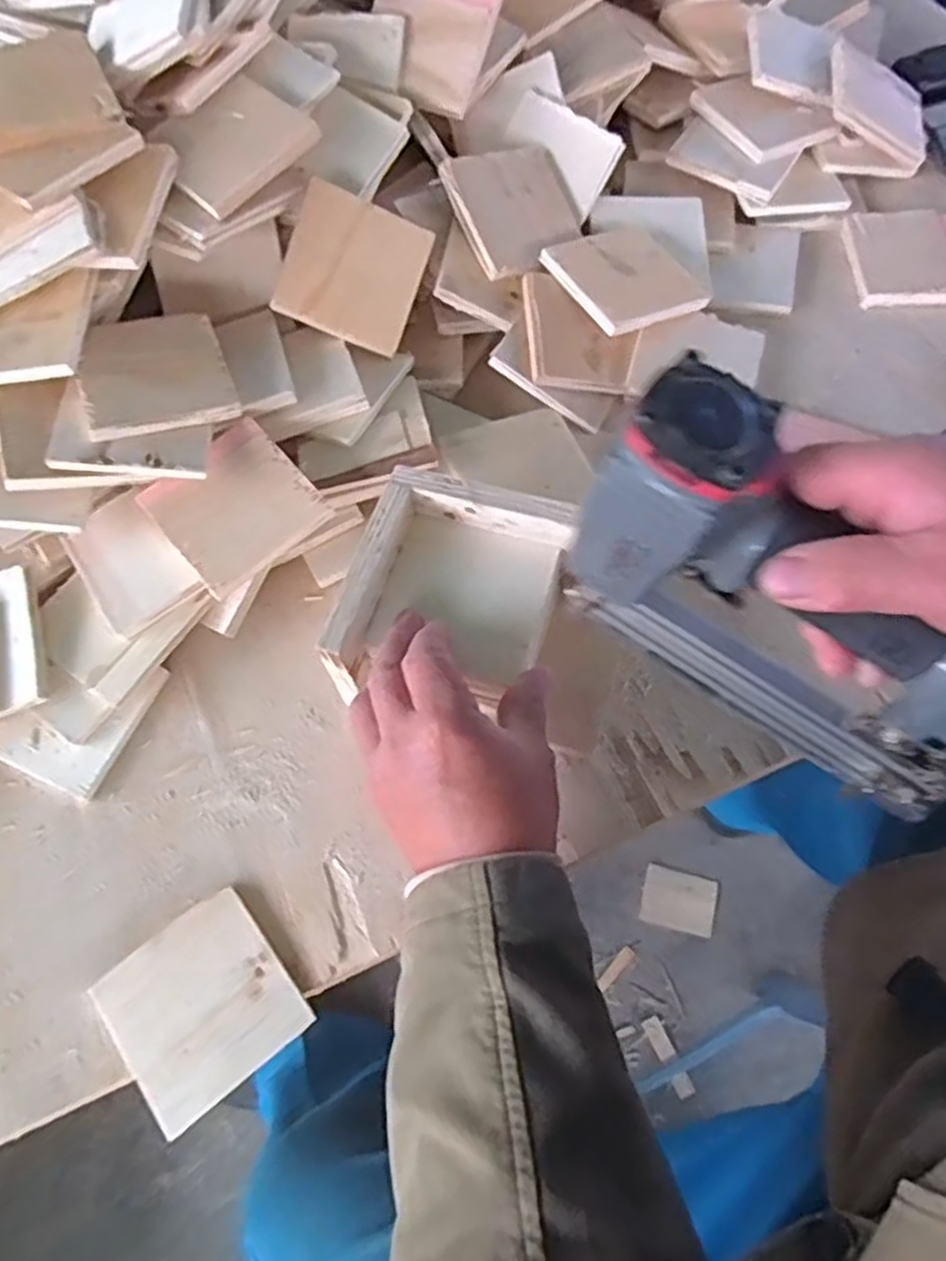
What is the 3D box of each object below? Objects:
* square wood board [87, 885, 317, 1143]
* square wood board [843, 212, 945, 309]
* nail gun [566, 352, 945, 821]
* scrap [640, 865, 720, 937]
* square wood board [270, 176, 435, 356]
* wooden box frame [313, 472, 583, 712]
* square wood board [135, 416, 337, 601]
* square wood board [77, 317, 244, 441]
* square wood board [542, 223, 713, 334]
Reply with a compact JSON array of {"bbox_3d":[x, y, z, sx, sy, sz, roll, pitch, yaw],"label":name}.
[{"bbox_3d":[-0.151,0.206,0.429,0.093,0.013,0.091,-37,68,-13],"label":"square wood board"},{"bbox_3d":[0.360,-0.305,0.637,0.093,0.014,0.100,-1,65,3],"label":"square wood board"},{"bbox_3d":[0.145,-0.004,0.340,0.203,0.168,0.056,31,70,16],"label":"nail gun"},{"bbox_3d":[0.278,0.363,1.053,0.097,0.005,0.076,15,65,10],"label":"scrap"},{"bbox_3d":[-0.085,-0.260,0.563,0.092,0.006,0.093,19,99,-12],"label":"square wood board"},{"bbox_3d":[-0.012,-0.022,0.449,0.113,0.036,0.131,15,67,10],"label":"wooden box frame"},{"bbox_3d":[-0.156,-0.083,0.509,0.092,0.008,0.092,-40,78,-9],"label":"square wood board"},{"bbox_3d":[-0.211,-0.173,0.515,0.093,0.010,0.095,-14,66,-21],"label":"square wood board"},{"bbox_3d":[0.116,-0.270,0.590,0.100,0.013,0.101,-21,69,-19],"label":"square wood board"}]

